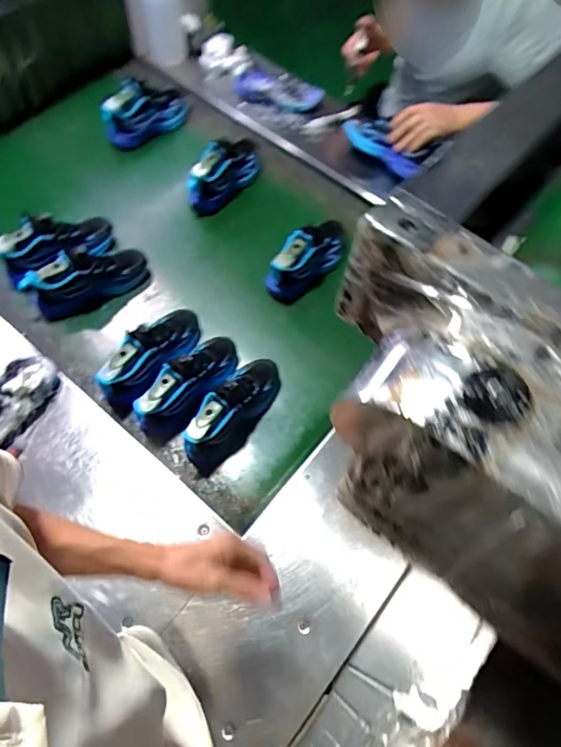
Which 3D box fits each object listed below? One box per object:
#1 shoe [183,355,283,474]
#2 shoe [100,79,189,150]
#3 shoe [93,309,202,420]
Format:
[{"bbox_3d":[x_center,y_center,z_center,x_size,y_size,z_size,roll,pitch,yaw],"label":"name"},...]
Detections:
[{"bbox_3d":[-0.085,0.065,0.895,0.081,0.126,0.241,29,68,12],"label":"shoe"},{"bbox_3d":[-0.386,-0.742,1.348,0.234,0.133,0.127,-25,68,-12],"label":"shoe"},{"bbox_3d":[-0.250,-0.042,0.939,0.086,0.137,0.248,28,68,11],"label":"shoe"}]

